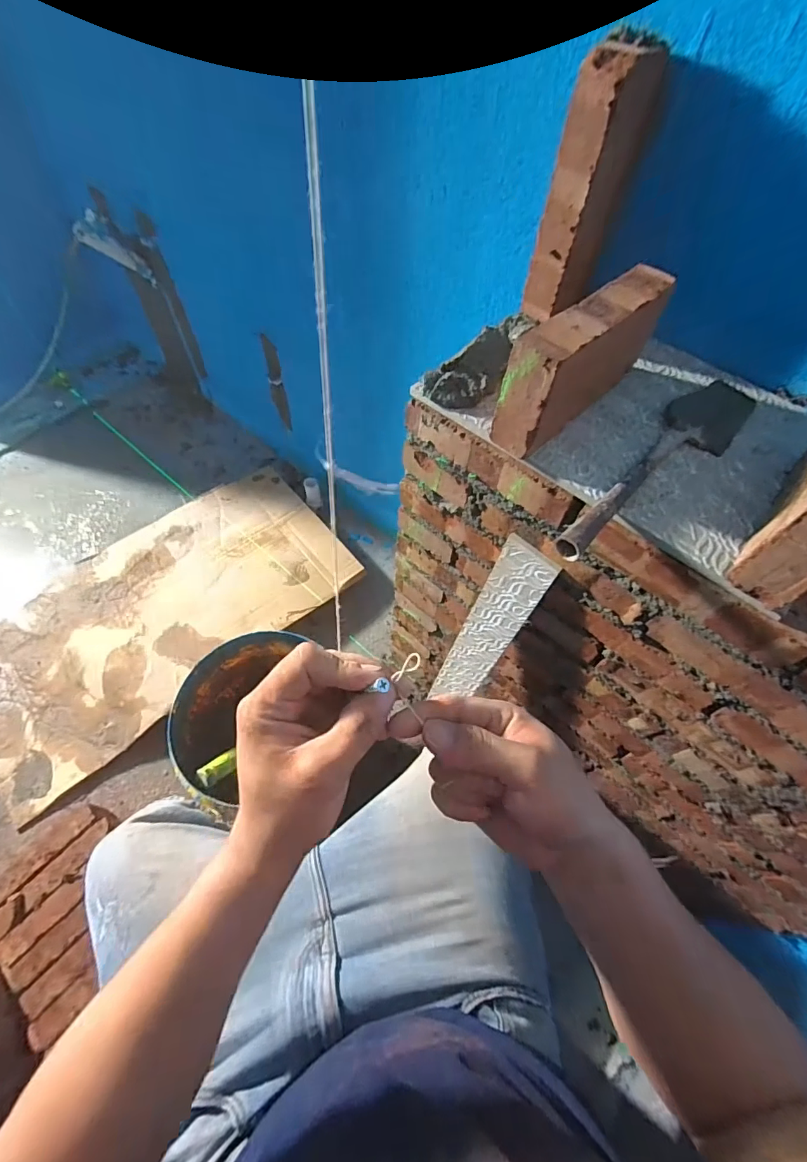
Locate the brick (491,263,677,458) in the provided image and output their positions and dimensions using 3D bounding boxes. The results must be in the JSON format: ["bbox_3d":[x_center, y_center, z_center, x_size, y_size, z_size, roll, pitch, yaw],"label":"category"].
[{"bbox_3d":[0.176,-0.216,0.451,0.055,0.098,0.206,40,65,20],"label":"brick"}]

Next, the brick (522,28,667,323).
[{"bbox_3d":[0.192,-0.405,0.489,0.061,0.212,0.082,34,63,17],"label":"brick"}]

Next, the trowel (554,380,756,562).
[{"bbox_3d":[0.255,-0.120,0.448,0.067,0.024,0.332,40,65,20],"label":"trowel"}]

